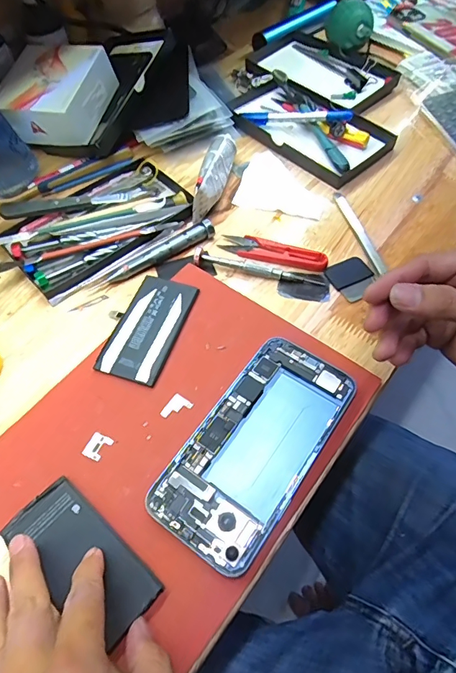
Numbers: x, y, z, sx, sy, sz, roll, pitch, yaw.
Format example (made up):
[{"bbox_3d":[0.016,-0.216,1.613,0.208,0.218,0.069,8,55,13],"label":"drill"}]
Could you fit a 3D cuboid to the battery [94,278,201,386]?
[{"bbox_3d":[-0.068,-0.009,0.356,0.058,0.004,0.098,18,59,9],"label":"battery"}]

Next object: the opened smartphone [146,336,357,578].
[{"bbox_3d":[0.020,0.073,0.301,0.077,0.012,0.157,32,62,17],"label":"opened smartphone"}]

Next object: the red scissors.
[{"bbox_3d":[0.042,-0.080,0.406,0.100,0.009,0.025,20,59,10],"label":"red scissors"}]

